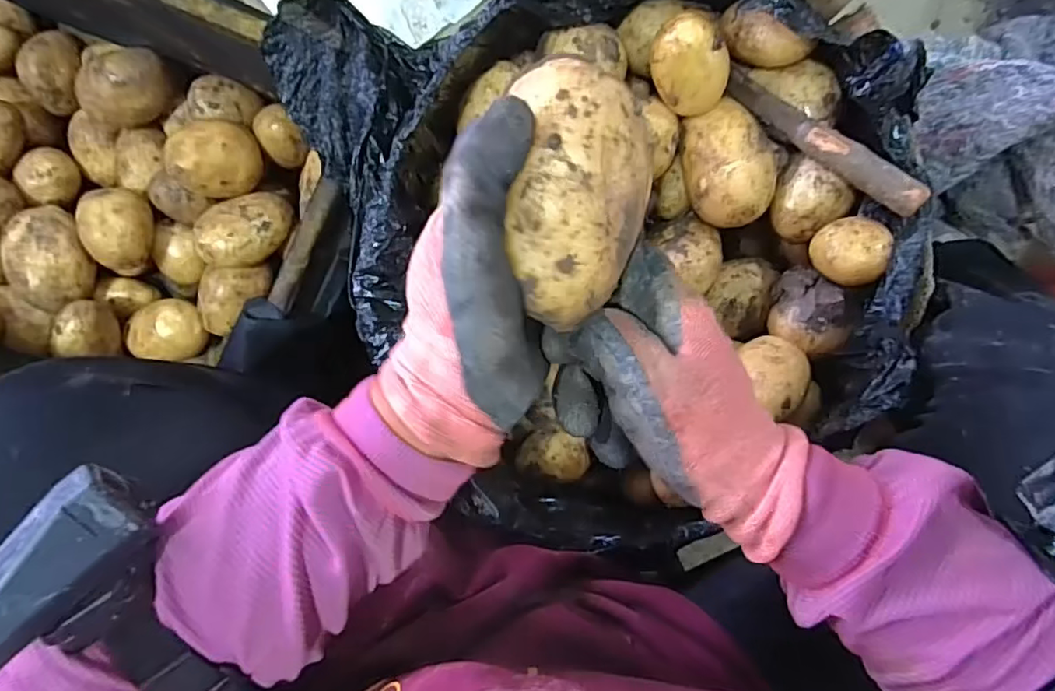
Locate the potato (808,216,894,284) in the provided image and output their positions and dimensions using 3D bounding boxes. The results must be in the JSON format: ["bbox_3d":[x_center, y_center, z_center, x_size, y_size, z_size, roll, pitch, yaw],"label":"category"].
[{"bbox_3d":[0.260,-0.076,0.467,0.047,0.037,0.053,-15,91,-1],"label":"potato"}]

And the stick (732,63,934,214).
[{"bbox_3d":[0.230,-0.162,0.458,0.028,0.029,0.175,-41,66,-1],"label":"stick"}]

